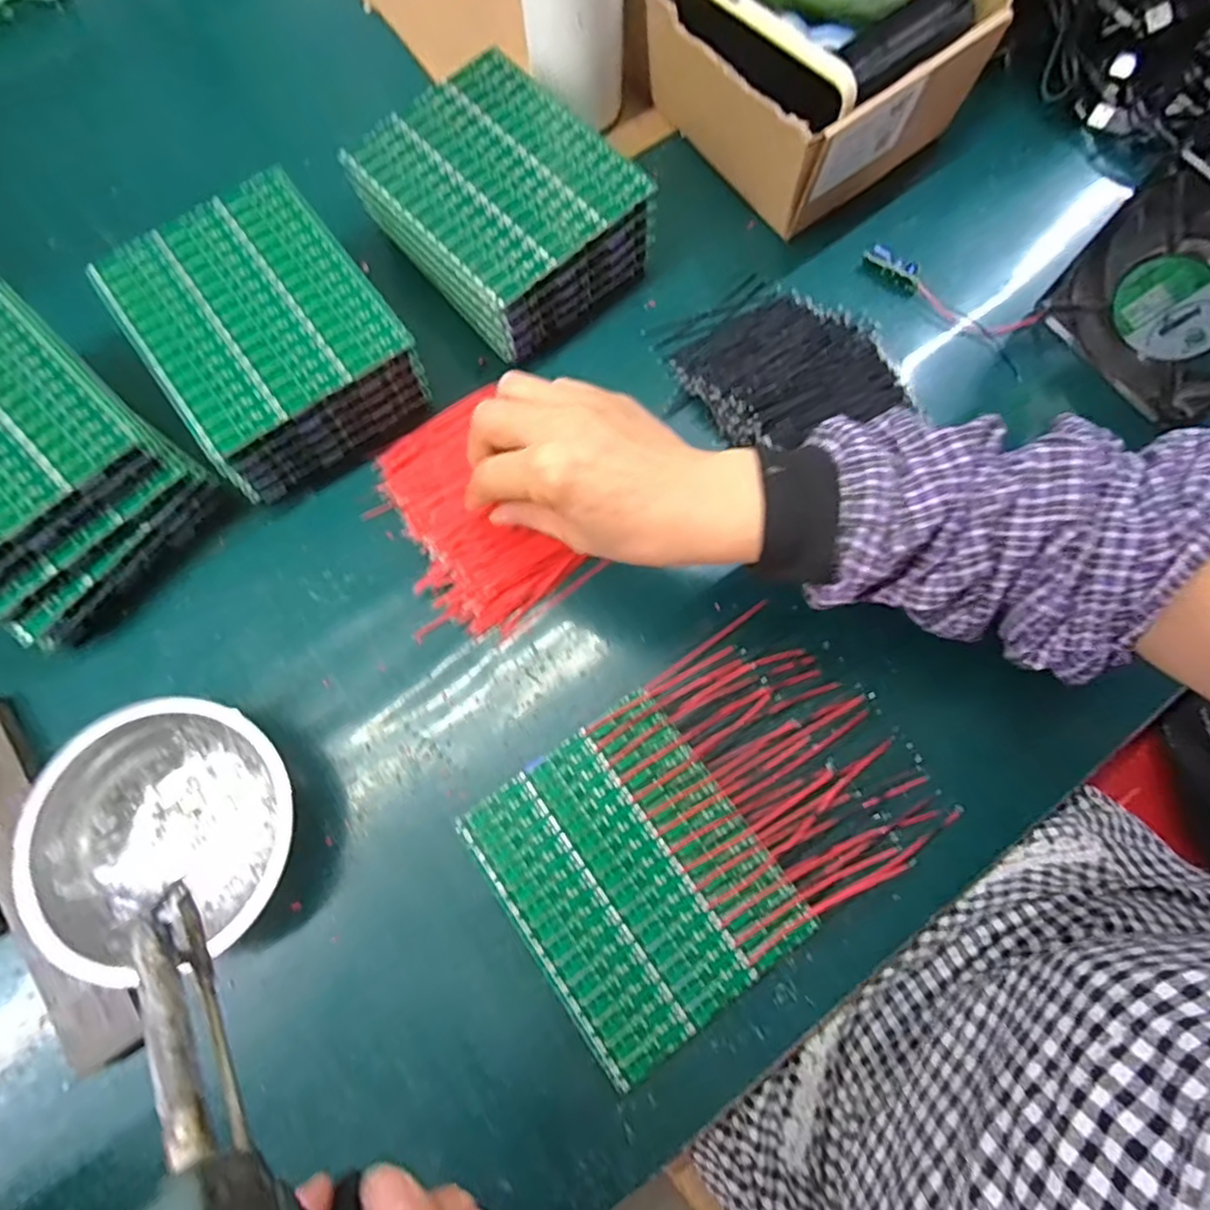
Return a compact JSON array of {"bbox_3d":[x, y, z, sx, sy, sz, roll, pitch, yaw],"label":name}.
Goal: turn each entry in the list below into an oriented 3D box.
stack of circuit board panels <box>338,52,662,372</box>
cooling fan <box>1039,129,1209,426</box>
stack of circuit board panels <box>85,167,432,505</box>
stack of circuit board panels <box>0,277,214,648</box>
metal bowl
[{"bbox_3d":[-0.066,-0.253,0.430,0.127,0.066,0.149,-44,78,-10],"label":"stack of circuit board panels"},{"bbox_3d":[0.337,-0.179,0.379,0.039,0.118,0.118,-34,76,-8],"label":"cooling fan"},{"bbox_3d":[-0.202,-0.162,0.405,0.127,0.066,0.148,-35,76,-8],"label":"stack of circuit board panels"},{"bbox_3d":[-0.324,-0.081,0.368,0.164,0.075,0.131,42,79,12],"label":"stack of circuit board panels"},{"bbox_3d":[-0.220,0.116,0.338,0.124,0.045,0.122,0,74,1],"label":"metal bowl"}]

